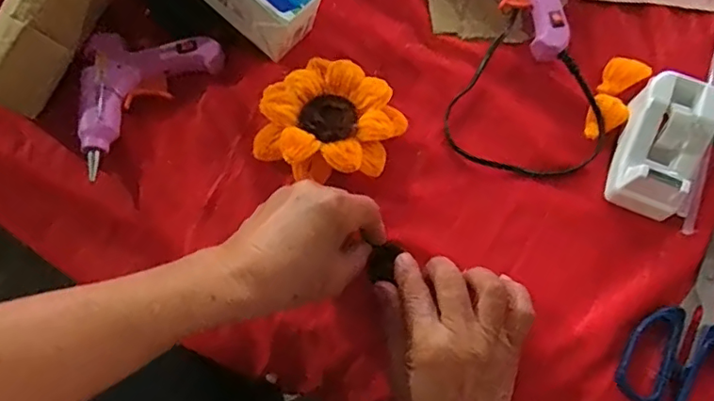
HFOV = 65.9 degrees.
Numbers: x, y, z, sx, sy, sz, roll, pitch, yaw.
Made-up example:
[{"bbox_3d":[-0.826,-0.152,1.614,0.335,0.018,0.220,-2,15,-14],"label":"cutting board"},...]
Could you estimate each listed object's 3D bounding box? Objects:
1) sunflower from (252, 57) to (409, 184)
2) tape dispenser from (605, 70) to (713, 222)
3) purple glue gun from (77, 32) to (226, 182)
[{"bbox_3d":[-0.021,-0.061,0.423,0.101,0.033,0.094,-1,75,2],"label":"sunflower"},{"bbox_3d":[0.228,-0.041,0.409,0.057,0.038,0.101,20,72,5],"label":"tape dispenser"},{"bbox_3d":[-0.180,-0.096,0.434,0.084,0.025,0.135,43,76,12],"label":"purple glue gun"}]

